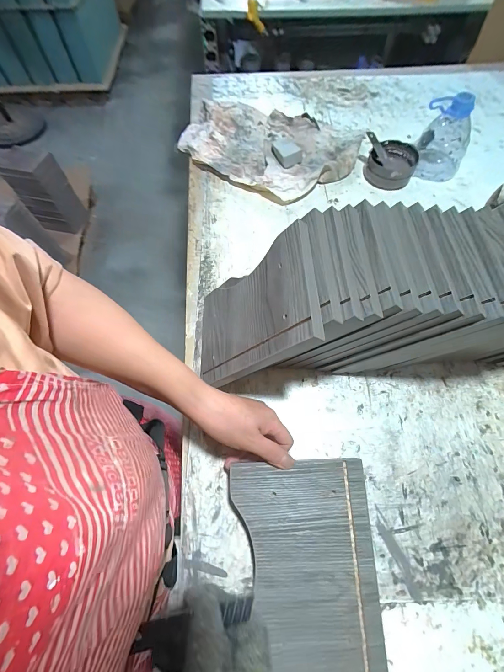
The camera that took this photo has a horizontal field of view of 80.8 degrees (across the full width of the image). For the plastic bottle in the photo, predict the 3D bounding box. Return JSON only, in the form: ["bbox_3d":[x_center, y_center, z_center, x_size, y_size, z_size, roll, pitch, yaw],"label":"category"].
[{"bbox_3d":[0.355,-0.364,0.542,0.098,0.121,0.086,29,67,12],"label":"plastic bottle"}]

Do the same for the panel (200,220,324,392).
[{"bbox_3d":[-0.004,-0.023,0.350,0.009,0.190,0.151,20,54,-35],"label":"panel"}]

